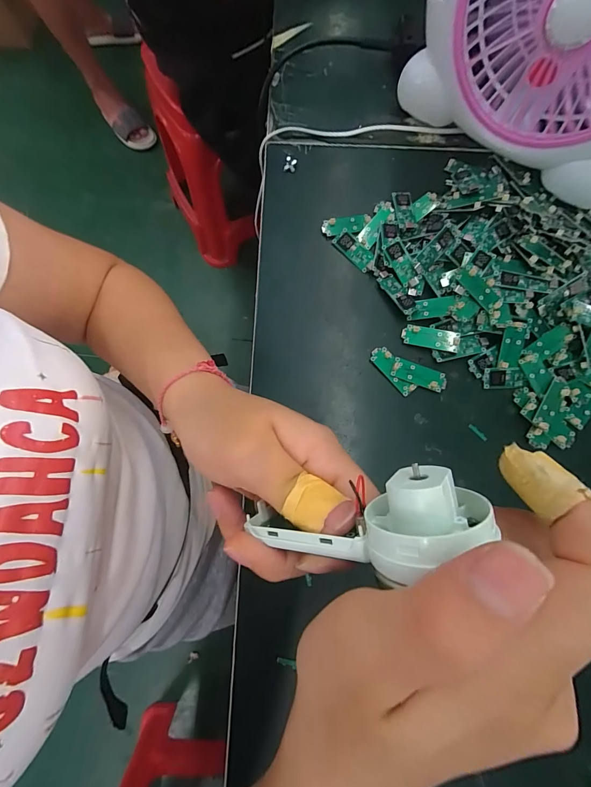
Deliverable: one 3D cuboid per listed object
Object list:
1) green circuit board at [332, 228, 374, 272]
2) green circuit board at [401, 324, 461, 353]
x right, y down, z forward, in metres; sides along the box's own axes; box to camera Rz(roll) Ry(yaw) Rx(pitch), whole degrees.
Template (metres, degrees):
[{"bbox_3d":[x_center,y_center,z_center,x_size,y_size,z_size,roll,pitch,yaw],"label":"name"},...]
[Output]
[{"bbox_3d":[0.060,-0.145,0.344,0.018,0.006,0.048,-42,81,-10],"label":"green circuit board"},{"bbox_3d":[0.126,-0.052,0.319,0.051,0.004,0.019,13,92,13],"label":"green circuit board"}]

